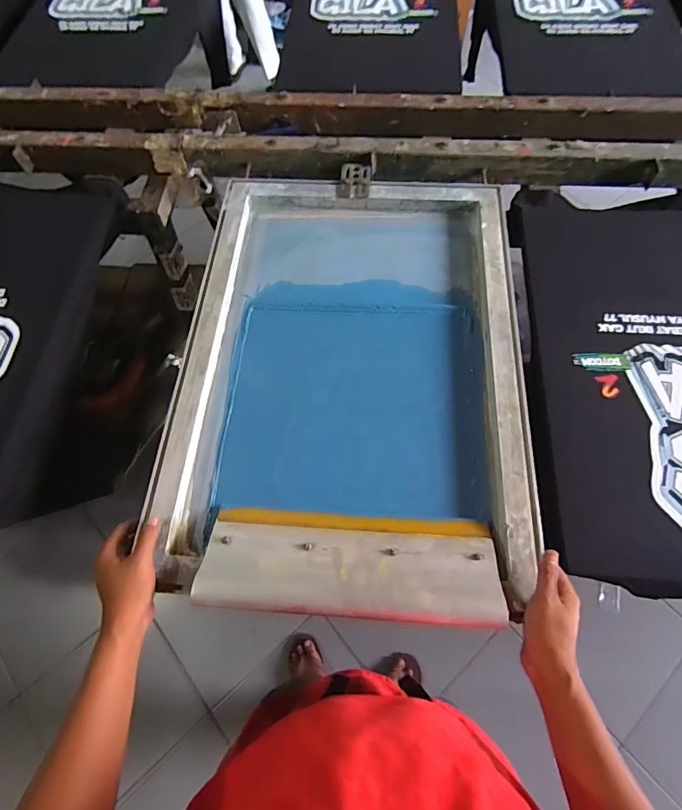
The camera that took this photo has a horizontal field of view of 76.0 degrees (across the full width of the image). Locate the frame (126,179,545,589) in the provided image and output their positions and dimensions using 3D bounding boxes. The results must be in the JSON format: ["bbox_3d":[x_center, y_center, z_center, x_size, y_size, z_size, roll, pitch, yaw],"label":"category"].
[{"bbox_3d":[0.015,-0.076,0.641,0.469,0.044,0.651,2,65,3],"label":"frame"}]

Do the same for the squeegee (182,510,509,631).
[{"bbox_3d":[0.009,0.183,0.502,0.324,0.032,0.127,2,38,4],"label":"squeegee"}]

